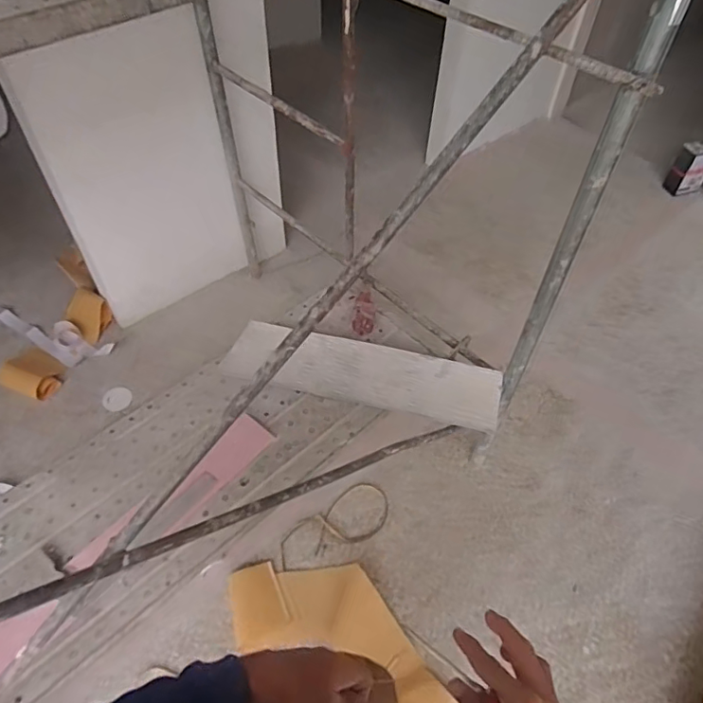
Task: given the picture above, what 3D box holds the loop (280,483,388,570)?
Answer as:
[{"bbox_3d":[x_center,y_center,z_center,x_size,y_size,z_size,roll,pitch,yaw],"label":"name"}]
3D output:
[{"bbox_3d":[-0.058,0.558,1.728,0.395,0.013,0.172,-22,59,-21],"label":"loop"}]

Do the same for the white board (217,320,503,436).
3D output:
[{"bbox_3d":[0.033,0.059,1.444,0.719,0.033,0.175,12,67,3],"label":"white board"}]

